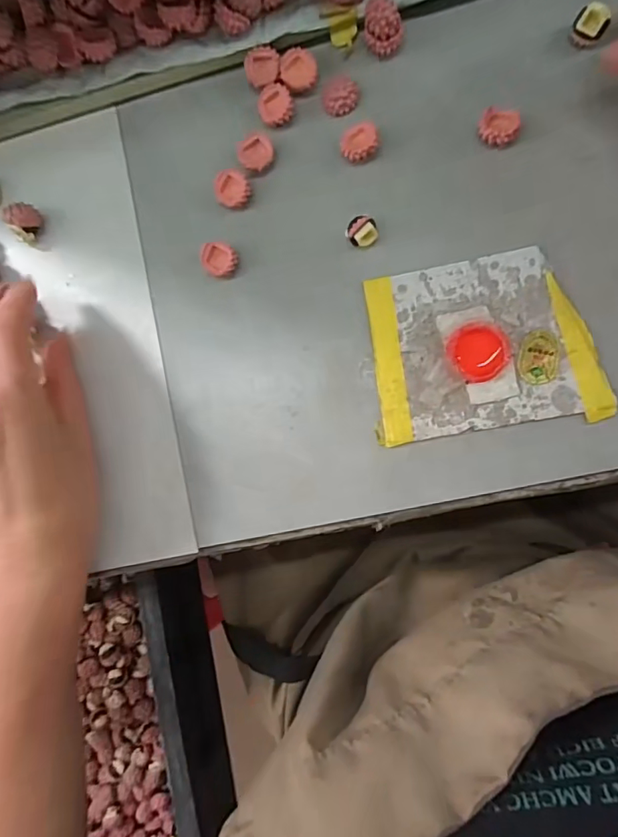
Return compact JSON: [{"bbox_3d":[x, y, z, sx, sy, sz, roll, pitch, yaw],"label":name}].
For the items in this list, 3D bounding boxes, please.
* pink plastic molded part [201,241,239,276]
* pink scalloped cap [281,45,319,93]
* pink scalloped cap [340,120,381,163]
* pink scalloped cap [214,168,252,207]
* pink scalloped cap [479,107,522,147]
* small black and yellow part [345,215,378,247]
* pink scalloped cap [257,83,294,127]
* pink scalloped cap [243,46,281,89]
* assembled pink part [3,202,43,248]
[{"bbox_3d":[-0.050,-0.089,0.283,0.019,0.012,0.017,17,91,7],"label":"pink plastic molded part"},{"bbox_3d":[-0.006,-0.193,0.279,0.020,0.005,0.021,0,89,8],"label":"pink scalloped cap"},{"bbox_3d":[0.028,-0.150,0.274,0.020,0.007,0.019,0,89,8],"label":"pink scalloped cap"},{"bbox_3d":[-0.043,-0.129,0.283,0.019,0.008,0.019,0,89,8],"label":"pink scalloped cap"},{"bbox_3d":[0.099,-0.152,0.263,0.020,0.008,0.017,17,91,7],"label":"pink scalloped cap"},{"bbox_3d":[0.028,-0.101,0.272,0.017,0.011,0.014,-12,88,7],"label":"small black and yellow part"},{"bbox_3d":[-0.019,-0.174,0.280,0.019,0.005,0.022,-19,87,7],"label":"pink scalloped cap"},{"bbox_3d":[-0.026,-0.196,0.280,0.019,0.004,0.020,-10,88,7],"label":"pink scalloped cap"},{"bbox_3d":[-0.167,-0.115,0.296,0.015,0.014,0.021,-24,86,7],"label":"assembled pink part"}]

